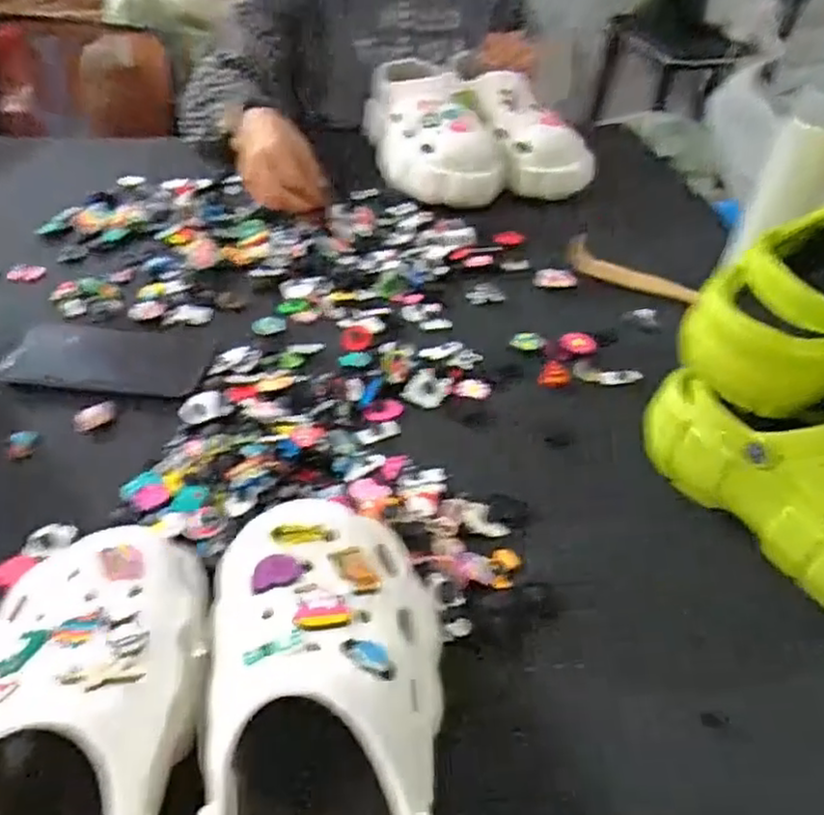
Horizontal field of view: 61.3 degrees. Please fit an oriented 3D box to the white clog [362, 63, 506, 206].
[{"bbox_3d":[0.025,-0.348,0.879,0.131,0.096,0.228,-9,43,-13],"label":"white clog"}]

